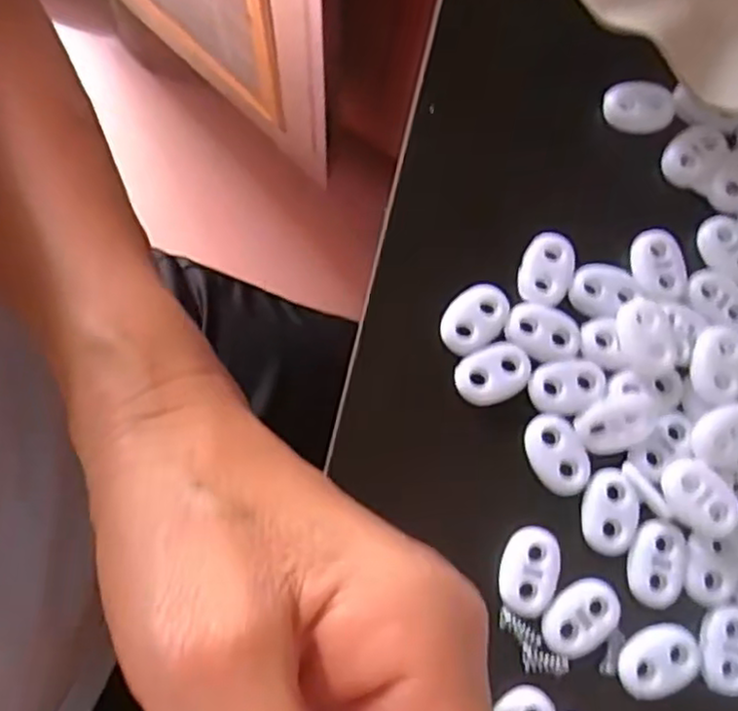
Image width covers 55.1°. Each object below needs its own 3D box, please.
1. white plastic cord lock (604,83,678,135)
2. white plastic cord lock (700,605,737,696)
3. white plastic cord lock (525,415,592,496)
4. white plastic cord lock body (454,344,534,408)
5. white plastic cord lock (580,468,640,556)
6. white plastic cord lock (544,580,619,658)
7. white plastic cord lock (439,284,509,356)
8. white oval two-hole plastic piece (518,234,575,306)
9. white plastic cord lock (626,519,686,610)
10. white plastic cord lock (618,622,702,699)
[{"bbox_3d":[0.088,-0.081,0.231,0.022,0.009,0.015,-1,77,-2],"label":"white plastic cord lock"},{"bbox_3d":[0.099,0.081,0.194,0.016,0.004,0.023,9,77,1],"label":"white plastic cord lock"},{"bbox_3d":[0.054,0.029,0.203,0.015,0.004,0.023,-29,79,-7],"label":"white plastic cord lock"},{"bbox_3d":[0.037,0.005,0.206,0.023,0.004,0.016,-26,79,-7],"label":"white plastic cord lock body"},{"bbox_3d":[0.068,0.044,0.199,0.015,0.004,0.023,6,77,0],"label":"white plastic cord lock"},{"bbox_3d":[0.058,0.072,0.193,0.023,0.004,0.015,-31,80,-8],"label":"white plastic cord lock"},{"bbox_3d":[0.032,-0.011,0.209,0.023,0.004,0.016,-42,81,-10],"label":"white plastic cord lock"},{"bbox_3d":[0.054,-0.026,0.216,0.016,0.005,0.022,17,77,3],"label":"white oval two-hole plastic piece"},{"bbox_3d":[0.080,0.058,0.198,0.015,0.004,0.023,11,77,1],"label":"white plastic cord lock"},{"bbox_3d":[0.079,0.083,0.191,0.023,0.004,0.016,-24,79,-7],"label":"white plastic cord lock"}]

